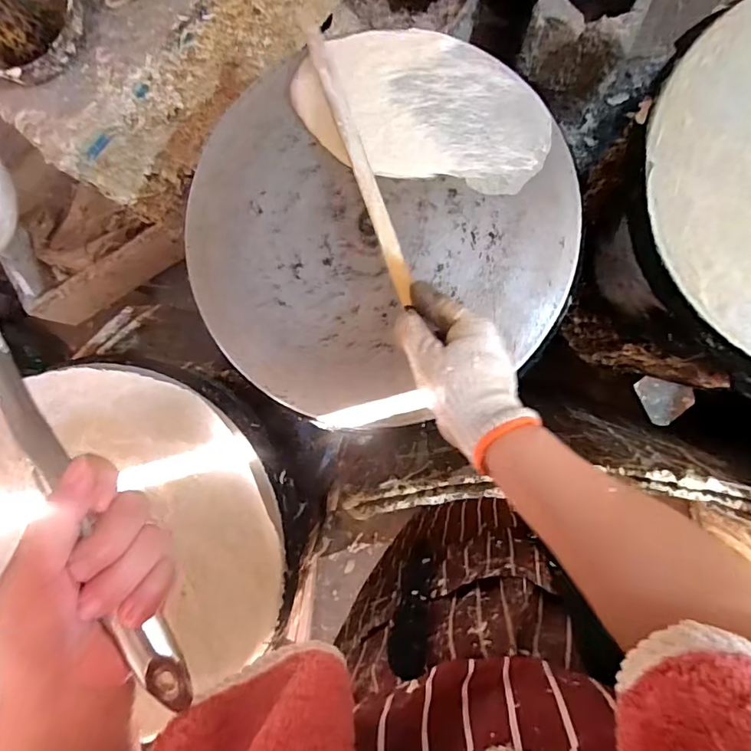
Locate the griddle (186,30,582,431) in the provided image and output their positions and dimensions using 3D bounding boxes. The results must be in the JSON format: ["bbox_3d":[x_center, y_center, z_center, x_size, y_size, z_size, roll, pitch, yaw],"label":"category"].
[{"bbox_3d":[-0.002,-0.145,0.481,0.363,0.020,0.352,0,89,7],"label":"griddle"}]

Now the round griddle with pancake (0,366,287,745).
[{"bbox_3d":[-0.275,0.165,0.514,0.375,0.050,0.338,4,89,7],"label":"round griddle with pancake"}]

